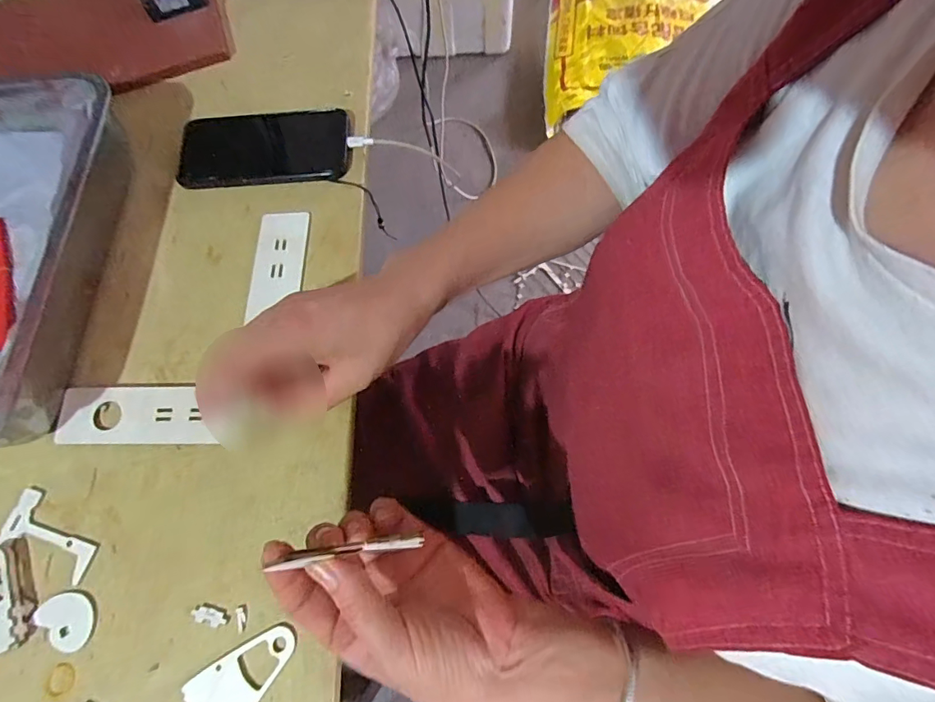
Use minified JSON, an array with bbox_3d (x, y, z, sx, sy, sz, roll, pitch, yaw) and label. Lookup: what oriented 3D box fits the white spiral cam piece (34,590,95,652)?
[{"bbox_3d":[-0.278,0.185,0.328,0.041,0.004,0.033,37,77,15],"label":"white spiral cam piece"}]

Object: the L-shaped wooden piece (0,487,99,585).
[{"bbox_3d":[-0.308,0.136,0.351,0.080,0.004,0.039,24,74,12],"label":"L-shaped wooden piece"}]

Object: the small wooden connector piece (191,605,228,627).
[{"bbox_3d":[-0.177,0.181,0.324,0.027,0.004,0.010,10,71,6],"label":"small wooden connector piece"}]

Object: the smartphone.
[{"bbox_3d":[-0.194,-0.193,0.451,0.163,0.010,0.084,-7,70,1],"label":"smartphone"}]

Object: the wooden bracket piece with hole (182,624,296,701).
[{"bbox_3d":[-0.147,0.209,0.312,0.043,0.004,0.071,37,77,15],"label":"wooden bracket piece with hole"}]

